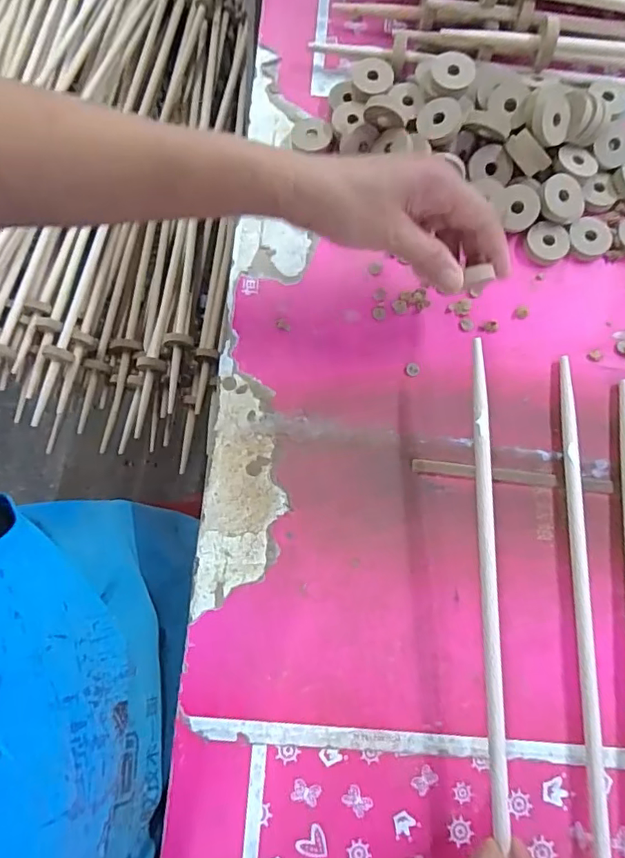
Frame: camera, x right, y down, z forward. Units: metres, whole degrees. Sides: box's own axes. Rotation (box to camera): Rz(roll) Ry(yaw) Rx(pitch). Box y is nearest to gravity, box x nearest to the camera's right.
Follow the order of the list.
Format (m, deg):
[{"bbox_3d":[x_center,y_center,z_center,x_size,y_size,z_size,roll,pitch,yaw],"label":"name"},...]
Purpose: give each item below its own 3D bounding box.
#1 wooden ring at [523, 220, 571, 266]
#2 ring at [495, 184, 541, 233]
[{"bbox_3d":[0.194,-0.153,0.437,0.034,0.012,0.035,0,78,0],"label":"wooden ring"},{"bbox_3d":[0.167,-0.179,0.429,0.033,0.009,0.037,33,101,-9],"label":"ring"}]

